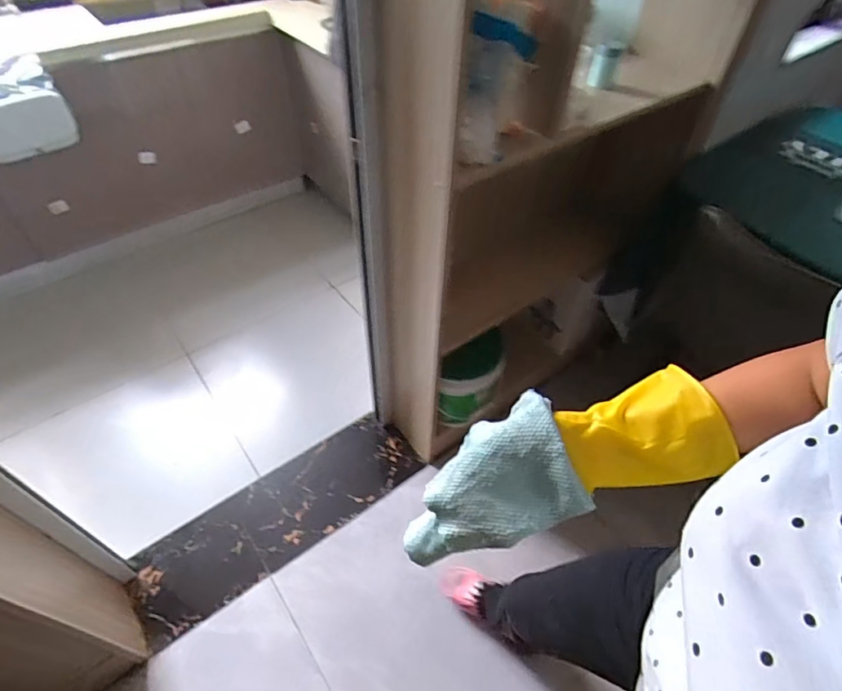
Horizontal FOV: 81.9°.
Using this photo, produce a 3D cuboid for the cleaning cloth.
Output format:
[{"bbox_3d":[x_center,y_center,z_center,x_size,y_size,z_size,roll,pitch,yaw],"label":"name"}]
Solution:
[{"bbox_3d":[0.059,0.142,0.481,0.189,0.044,0.114,-30,76,10],"label":"cleaning cloth"}]

